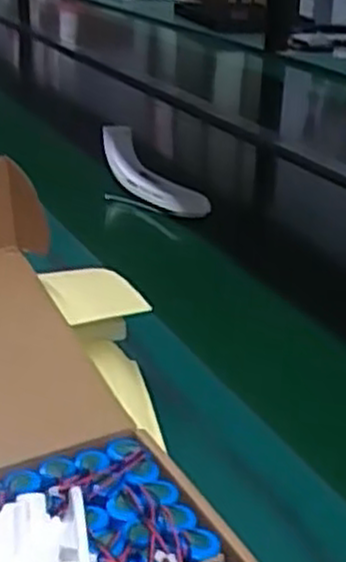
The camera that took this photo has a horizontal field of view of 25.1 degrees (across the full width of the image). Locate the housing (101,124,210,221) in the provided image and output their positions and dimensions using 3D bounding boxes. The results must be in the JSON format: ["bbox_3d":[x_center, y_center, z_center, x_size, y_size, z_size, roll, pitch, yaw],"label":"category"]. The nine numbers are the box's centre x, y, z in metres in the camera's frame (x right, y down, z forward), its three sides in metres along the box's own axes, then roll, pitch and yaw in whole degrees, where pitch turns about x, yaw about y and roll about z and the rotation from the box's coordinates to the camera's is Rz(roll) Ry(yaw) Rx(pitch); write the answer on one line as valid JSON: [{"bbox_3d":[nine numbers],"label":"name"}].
[{"bbox_3d":[-0.028,-0.139,0.986,0.046,0.060,0.233,-13,30,-26],"label":"housing"}]

